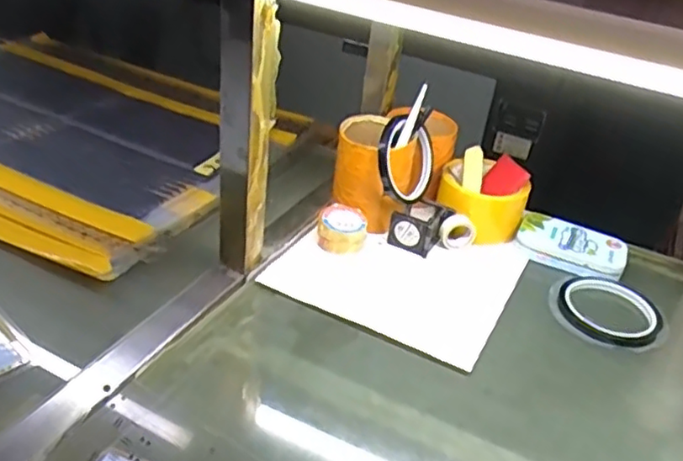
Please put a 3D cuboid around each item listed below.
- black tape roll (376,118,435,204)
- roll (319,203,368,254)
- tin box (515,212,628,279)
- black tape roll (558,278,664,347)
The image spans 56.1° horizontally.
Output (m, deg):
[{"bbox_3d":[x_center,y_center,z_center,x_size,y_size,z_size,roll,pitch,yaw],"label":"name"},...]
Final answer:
[{"bbox_3d":[0.070,-0.069,0.647,0.020,0.080,0.093,11,1,37],"label":"black tape roll"},{"bbox_3d":[0.002,-0.003,0.642,0.047,0.029,0.055,12,34,7],"label":"roll"},{"bbox_3d":[0.237,0.016,0.662,0.107,0.021,0.063,20,36,19],"label":"tin box"},{"bbox_3d":[0.248,0.073,0.592,0.090,0.008,0.086,5,34,-3],"label":"black tape roll"}]

